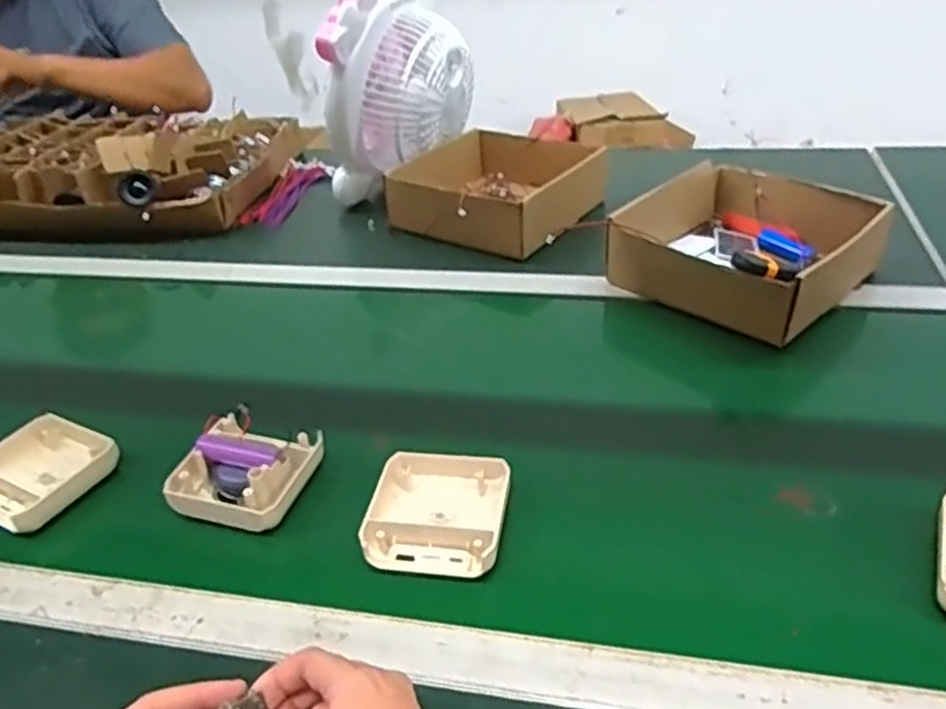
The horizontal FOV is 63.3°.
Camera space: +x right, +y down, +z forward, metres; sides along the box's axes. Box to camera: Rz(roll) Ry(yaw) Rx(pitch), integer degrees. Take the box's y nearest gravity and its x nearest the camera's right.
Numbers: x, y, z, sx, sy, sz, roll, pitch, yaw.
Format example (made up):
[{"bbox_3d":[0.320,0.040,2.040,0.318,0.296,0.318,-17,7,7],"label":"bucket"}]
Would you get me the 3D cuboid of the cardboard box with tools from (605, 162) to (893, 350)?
[{"bbox_3d":[0.278,-0.111,0.770,0.208,0.071,0.218,27,46,38],"label":"cardboard box with tools"}]

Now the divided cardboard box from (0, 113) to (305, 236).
[{"bbox_3d":[-0.501,-0.278,1.102,0.442,0.090,0.323,4,36,13],"label":"divided cardboard box"}]

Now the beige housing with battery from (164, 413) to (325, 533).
[{"bbox_3d":[-0.169,0.083,0.571,0.086,0.036,0.086,7,37,18],"label":"beige housing with battery"}]

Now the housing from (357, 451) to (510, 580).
[{"bbox_3d":[-0.024,0.108,0.535,0.092,0.024,0.091,2,35,11],"label":"housing"}]

